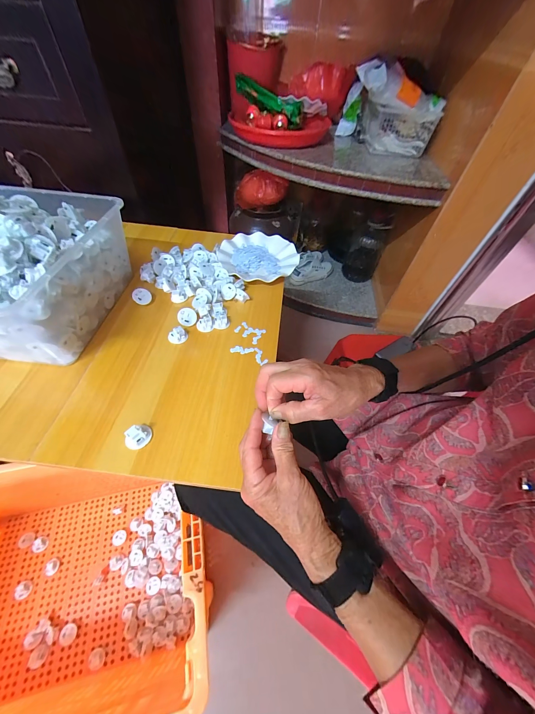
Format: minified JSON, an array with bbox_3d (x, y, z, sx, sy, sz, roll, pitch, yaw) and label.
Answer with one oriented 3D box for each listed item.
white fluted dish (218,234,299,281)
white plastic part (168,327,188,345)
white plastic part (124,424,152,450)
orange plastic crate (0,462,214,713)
[{"bbox_3d":[-0.022,-0.231,0.590,0.178,0.020,0.176,2,54,-3],"label":"white fluted dish"},{"bbox_3d":[-0.158,-0.037,0.446,0.026,0.016,0.029,33,59,19],"label":"white plastic part"},{"bbox_3d":[-0.172,0.105,0.337,0.032,0.016,0.027,-23,59,-19],"label":"white plastic part"},{"bbox_3d":[-0.405,0.447,0.509,0.579,0.318,0.371,-6,55,-8],"label":"orange plastic crate"}]

